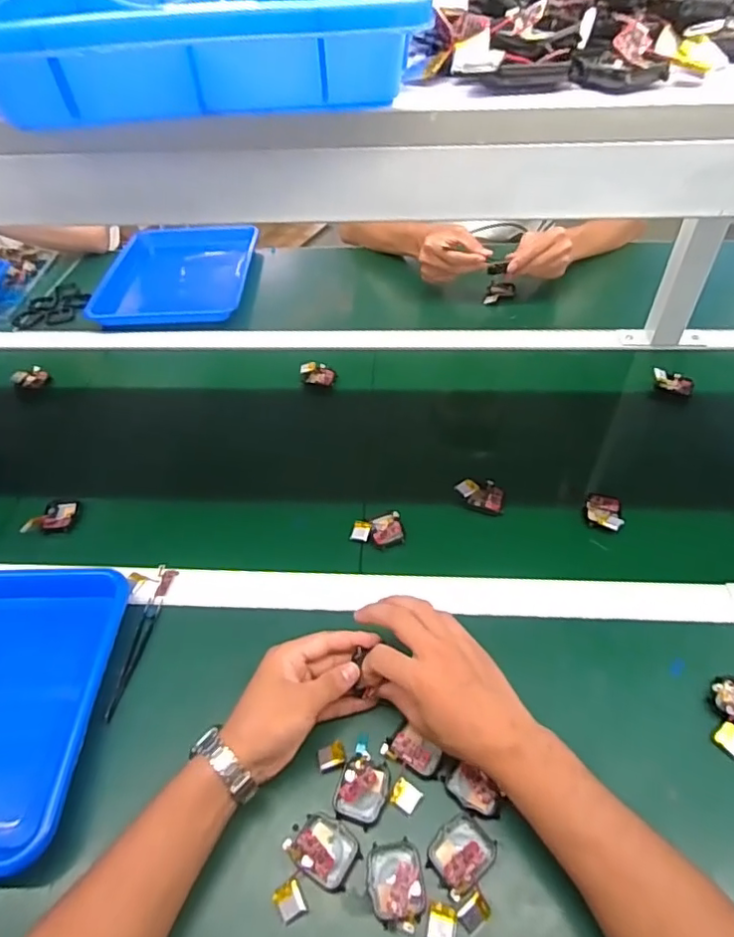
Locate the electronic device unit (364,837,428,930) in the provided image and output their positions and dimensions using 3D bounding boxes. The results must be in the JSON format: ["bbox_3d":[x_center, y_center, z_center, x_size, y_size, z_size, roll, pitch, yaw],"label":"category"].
[{"bbox_3d":[0.021,0.298,0.411,0.042,0.012,0.052,2,48,5],"label":"electronic device unit"}]

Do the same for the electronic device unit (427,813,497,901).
[{"bbox_3d":[0.068,0.279,0.417,0.046,0.010,0.041,-37,55,-26],"label":"electronic device unit"}]

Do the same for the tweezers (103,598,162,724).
[{"bbox_3d":[-0.218,0.179,0.540,0.013,0.013,0.119,1,48,5],"label":"tweezers"}]

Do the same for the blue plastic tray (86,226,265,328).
[{"bbox_3d":[-0.333,-0.350,1.042,0.250,0.056,0.330,-1,47,3],"label":"blue plastic tray"}]

